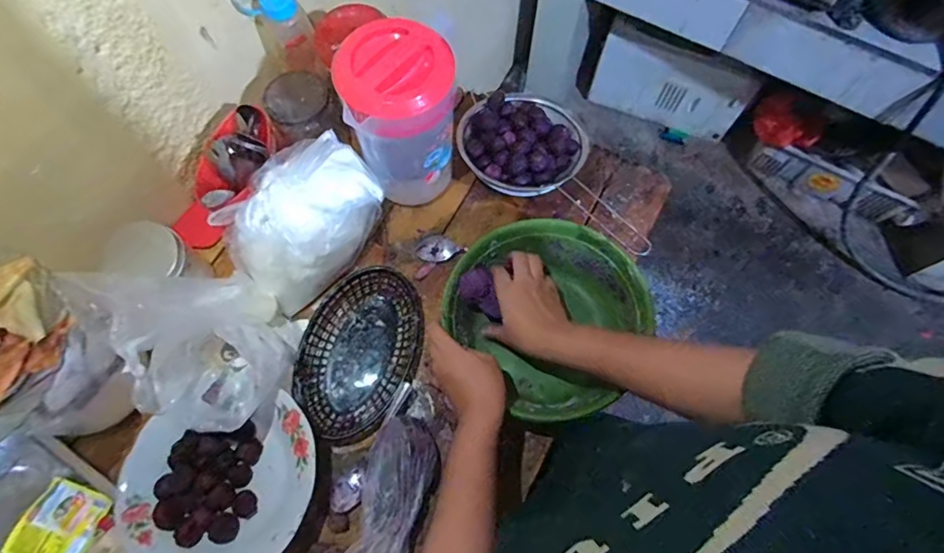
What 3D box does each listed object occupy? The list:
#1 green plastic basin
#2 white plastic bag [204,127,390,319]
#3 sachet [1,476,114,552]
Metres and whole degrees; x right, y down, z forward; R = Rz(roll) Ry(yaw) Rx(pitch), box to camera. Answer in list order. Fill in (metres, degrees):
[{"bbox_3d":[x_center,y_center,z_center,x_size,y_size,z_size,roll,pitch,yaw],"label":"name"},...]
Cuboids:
[{"bbox_3d":[0.086,0.047,0.651,0.217,0.116,0.209,0,69,-1],"label":"green plastic basin"},{"bbox_3d":[-0.211,-0.075,0.641,0.120,0.161,0.195,36,73,12],"label":"white plastic bag"},{"bbox_3d":[-0.474,0.284,0.583,0.084,0.011,0.089,19,70,6],"label":"sachet"}]

